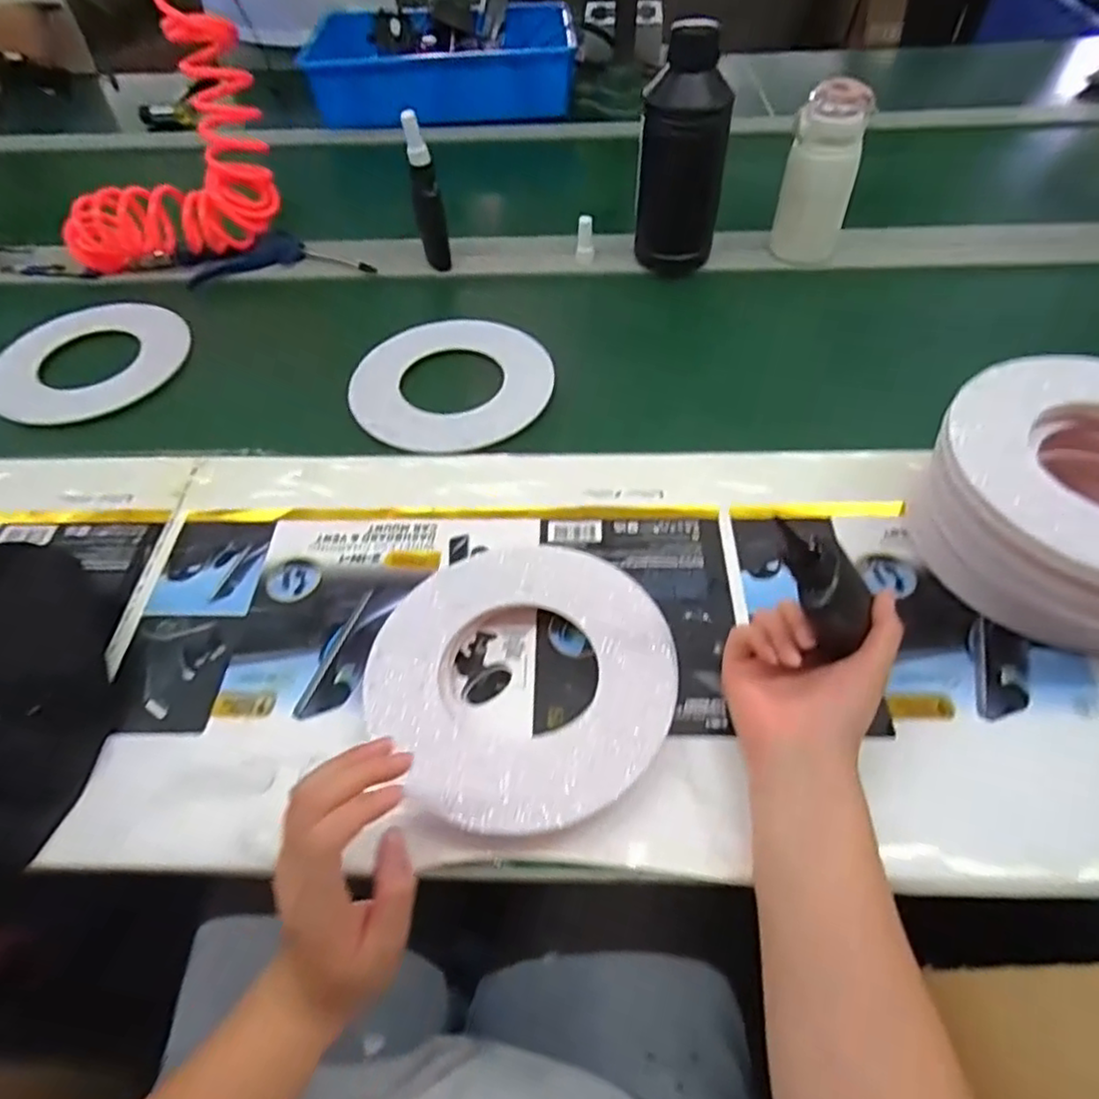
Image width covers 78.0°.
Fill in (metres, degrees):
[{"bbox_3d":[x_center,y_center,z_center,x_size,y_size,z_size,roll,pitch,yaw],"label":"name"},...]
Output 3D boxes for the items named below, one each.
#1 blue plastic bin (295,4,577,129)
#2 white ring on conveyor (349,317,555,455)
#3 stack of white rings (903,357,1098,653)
[{"bbox_3d":[-0.156,-0.741,1.038,0.394,0.102,0.211,-6,52,-2],"label":"blue plastic bin"},{"bbox_3d":[-0.098,-0.164,0.656,0.185,0.011,0.192,-1,52,2],"label":"white ring on conveyor"},{"bbox_3d":[0.349,-0.023,0.452,0.166,0.126,0.171,-9,53,-5],"label":"stack of white rings"}]

